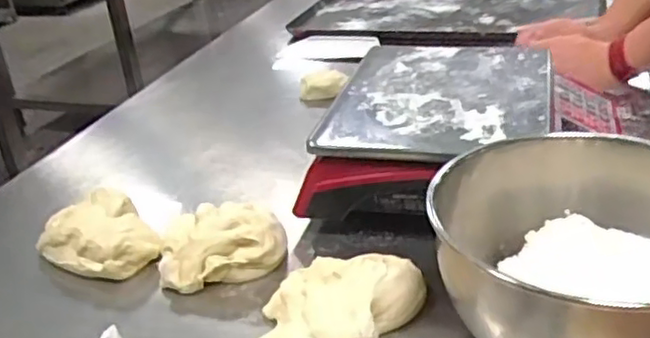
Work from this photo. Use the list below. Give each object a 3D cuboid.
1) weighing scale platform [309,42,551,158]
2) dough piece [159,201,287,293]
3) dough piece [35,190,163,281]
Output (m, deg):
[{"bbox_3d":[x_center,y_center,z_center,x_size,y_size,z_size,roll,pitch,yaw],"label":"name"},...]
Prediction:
[{"bbox_3d":[0.127,-0.085,0.737,0.221,0.015,0.284,3,29,17],"label":"weighing scale platform"},{"bbox_3d":[-0.104,0.065,0.662,0.121,0.046,0.100,-12,29,-12],"label":"dough piece"},{"bbox_3d":[-0.229,0.071,0.687,0.101,0.053,0.117,-25,34,-32],"label":"dough piece"}]

